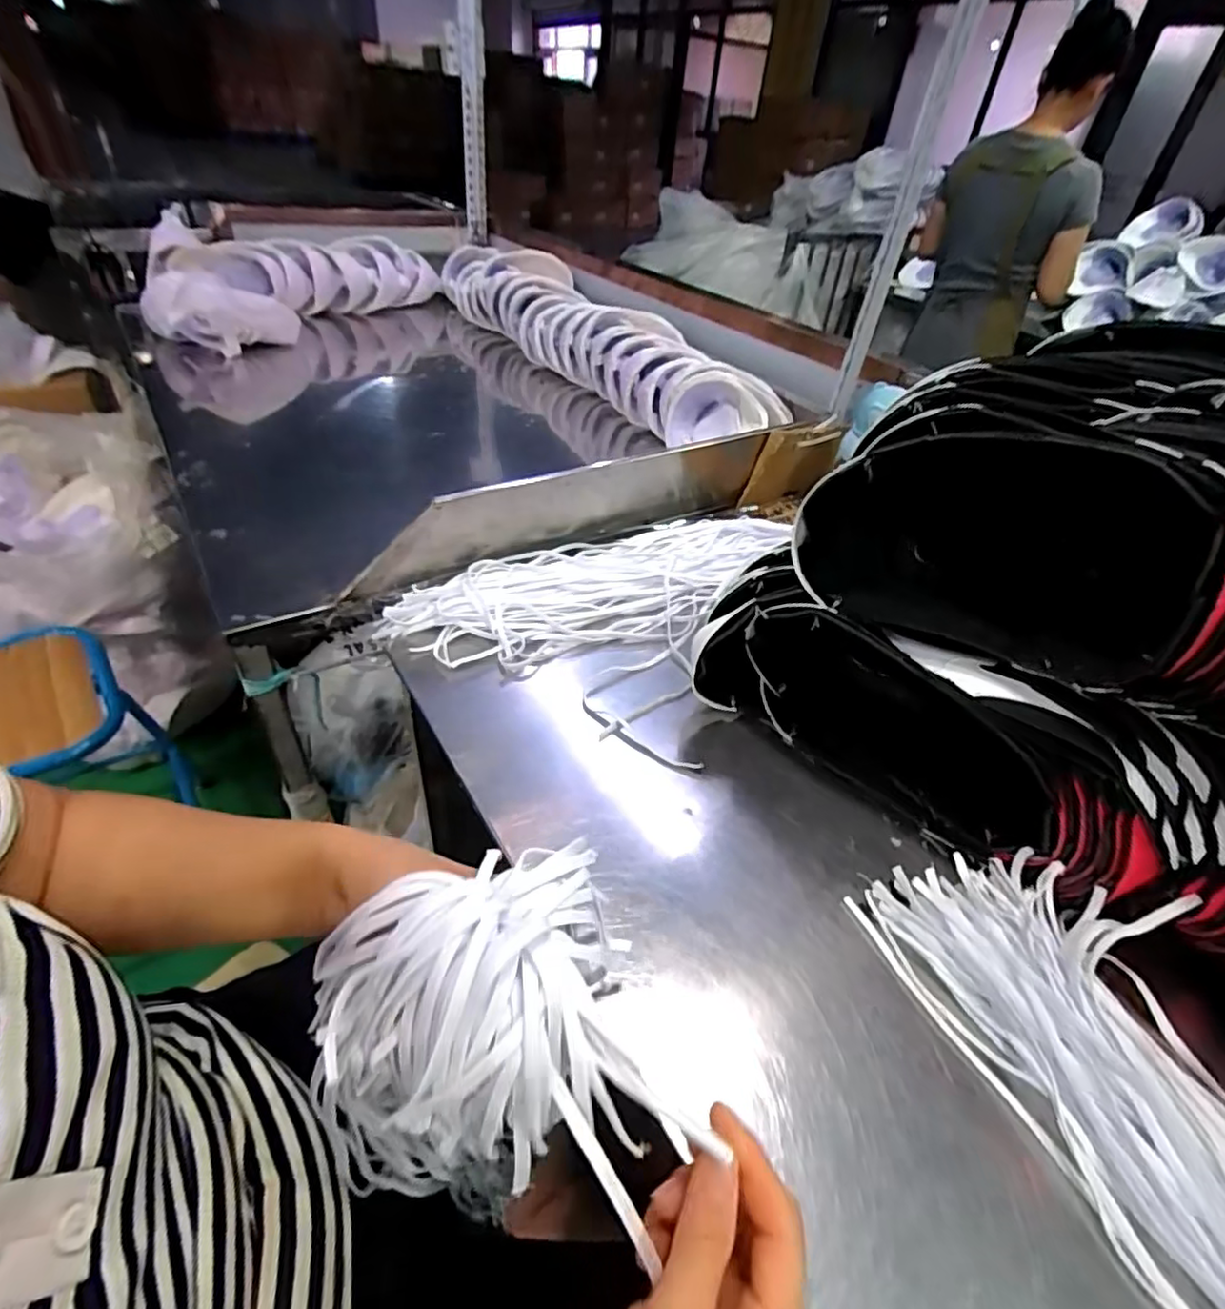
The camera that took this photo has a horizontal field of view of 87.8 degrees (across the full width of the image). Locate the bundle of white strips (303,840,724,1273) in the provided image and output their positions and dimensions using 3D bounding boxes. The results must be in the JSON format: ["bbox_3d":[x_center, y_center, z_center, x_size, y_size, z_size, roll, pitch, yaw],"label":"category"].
[{"bbox_3d":[-0.054,0.167,0.272,0.136,0.094,0.131,-12,43,-20],"label":"bundle of white strips"}]

